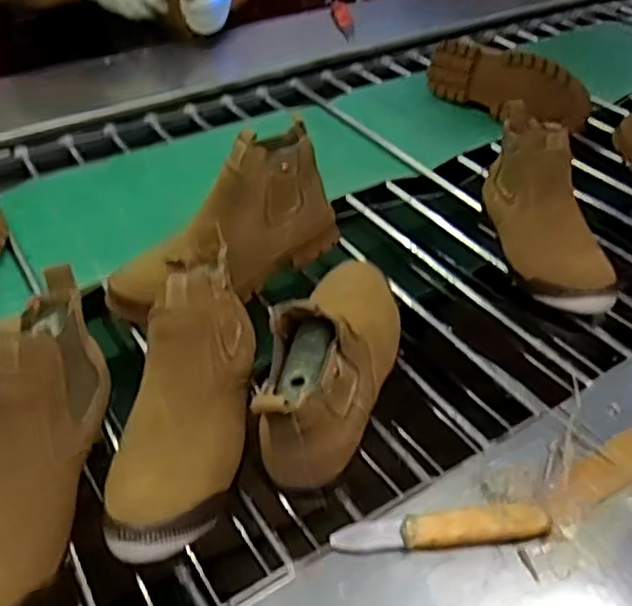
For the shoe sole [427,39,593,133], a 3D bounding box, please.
[{"bbox_3d":[0.302,-0.345,1.086,0.038,0.127,0.293,-31,50,-32],"label":"shoe sole"}]

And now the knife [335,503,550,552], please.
[{"bbox_3d":[0.093,0.167,0.498,0.157,0.013,0.025,-3,41,-5],"label":"knife"}]

